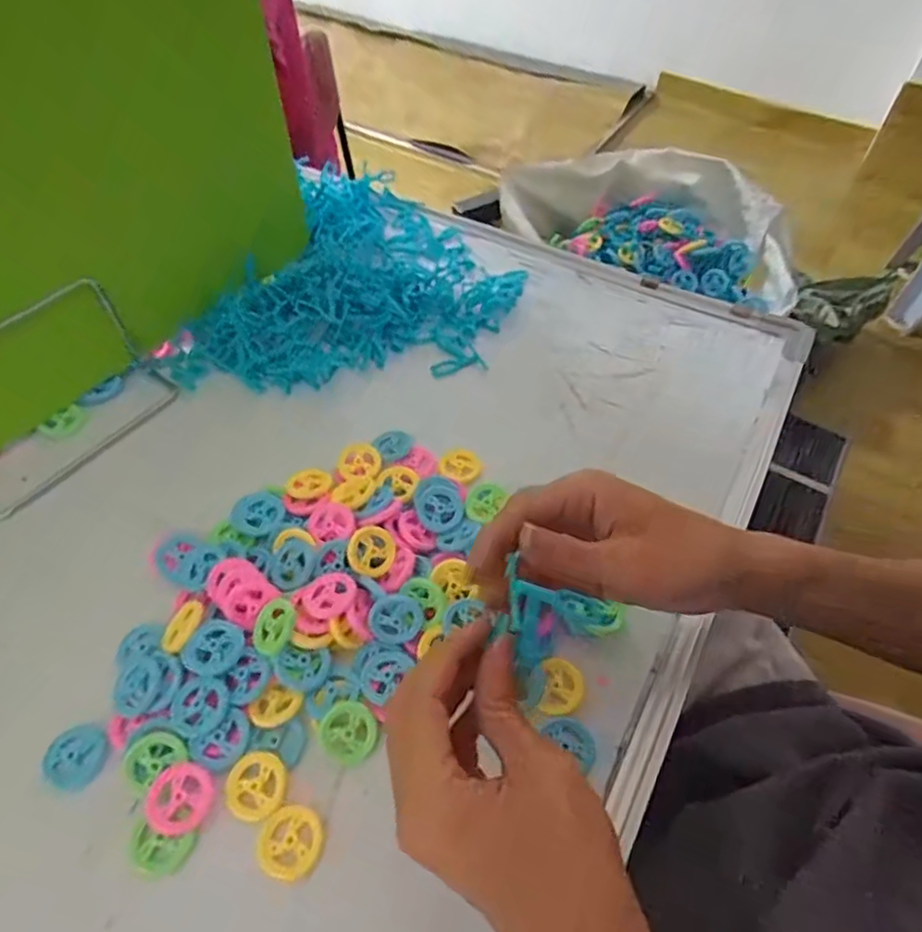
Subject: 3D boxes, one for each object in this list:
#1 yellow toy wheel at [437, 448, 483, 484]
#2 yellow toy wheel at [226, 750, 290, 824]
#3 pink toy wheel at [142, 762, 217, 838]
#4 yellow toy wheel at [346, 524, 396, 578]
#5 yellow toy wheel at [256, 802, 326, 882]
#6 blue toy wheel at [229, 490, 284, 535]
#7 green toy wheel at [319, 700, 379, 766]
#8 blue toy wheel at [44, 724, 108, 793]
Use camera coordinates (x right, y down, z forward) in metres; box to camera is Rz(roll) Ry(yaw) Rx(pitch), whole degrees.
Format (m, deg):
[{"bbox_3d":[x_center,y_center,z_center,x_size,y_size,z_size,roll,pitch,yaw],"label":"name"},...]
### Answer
[{"bbox_3d":[0.000,-0.002,0.421,0.030,0.004,0.027,25,57,17],"label":"yellow toy wheel"},{"bbox_3d":[-0.100,0.155,0.294,0.029,0.004,0.029,0,53,0],"label":"yellow toy wheel"},{"bbox_3d":[-0.135,0.158,0.289,0.029,0.004,0.030,0,53,0],"label":"pink toy wheel"},{"bbox_3d":[-0.053,0.051,0.357,0.028,0.006,0.028,30,65,-11],"label":"yellow toy wheel"},{"bbox_3d":[-0.079,0.175,0.282,0.030,0.004,0.029,0,53,0],"label":"yellow toy wheel"},{"bbox_3d":[-0.129,0.030,0.382,0.033,0.008,0.029,2,53,2],"label":"blue toy wheel"},{"bbox_3d":[-0.057,0.136,0.309,0.029,0.004,0.028,2,72,-7],"label":"green toy wheel"},{"bbox_3d":[-0.193,0.145,0.304,0.031,0.004,0.029,0,53,0],"label":"blue toy wheel"}]

